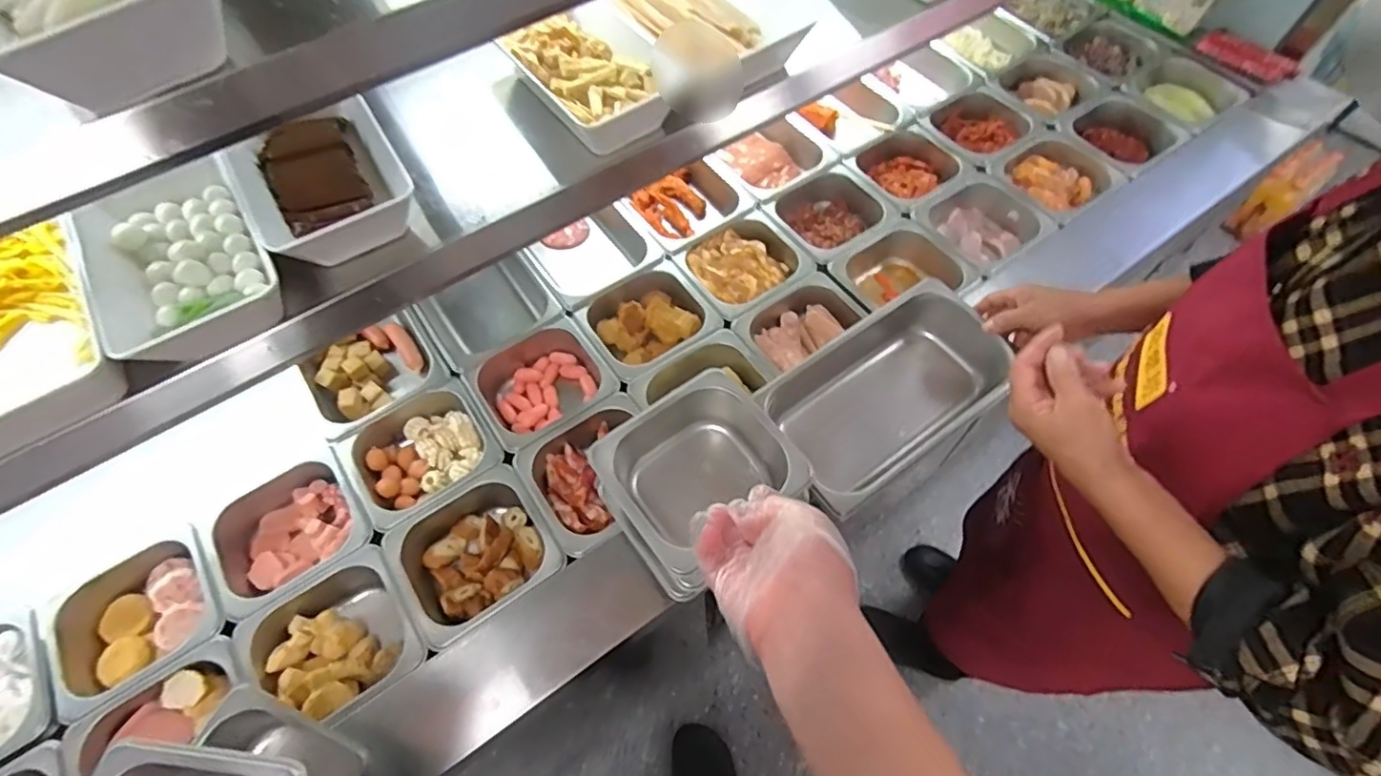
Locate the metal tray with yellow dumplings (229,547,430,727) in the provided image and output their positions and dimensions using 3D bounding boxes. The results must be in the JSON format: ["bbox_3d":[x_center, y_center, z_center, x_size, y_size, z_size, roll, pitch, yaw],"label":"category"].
[{"bbox_3d":[-0.392,0.296,0.709,0.176,0.089,0.159,-34,65,-17],"label":"metal tray with yellow dumplings"}]

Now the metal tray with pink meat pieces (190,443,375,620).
[{"bbox_3d":[-0.491,0.180,0.761,0.195,0.076,0.163,-35,66,-17],"label":"metal tray with pink meat pieces"}]

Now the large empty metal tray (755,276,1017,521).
[{"bbox_3d":[0.233,0.016,0.774,0.319,0.101,0.173,-33,65,-16],"label":"large empty metal tray"}]

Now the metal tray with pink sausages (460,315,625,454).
[{"bbox_3d":[-0.205,0.001,0.869,0.174,0.074,0.162,-33,65,-16],"label":"metal tray with pink sausages"}]

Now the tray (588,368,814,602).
[{"bbox_3d":[0.011,0.095,0.656,0.173,0.100,0.161,-35,66,-17],"label":"tray"}]

